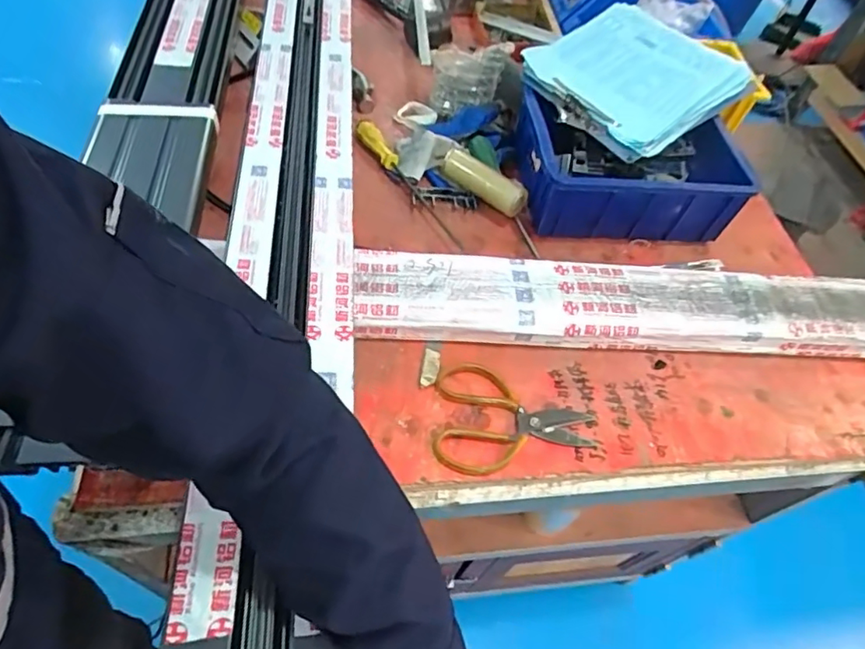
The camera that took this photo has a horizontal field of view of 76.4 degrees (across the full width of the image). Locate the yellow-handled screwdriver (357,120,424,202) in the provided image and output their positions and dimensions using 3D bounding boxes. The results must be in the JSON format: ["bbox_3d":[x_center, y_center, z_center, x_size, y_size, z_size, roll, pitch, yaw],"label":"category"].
[{"bbox_3d":[-0.067,-0.241,0.805,0.029,0.031,0.169,-22,60,-22],"label":"yellow-handled screwdriver"}]

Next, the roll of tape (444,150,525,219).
[{"bbox_3d":[0.070,-0.201,0.778,0.128,0.044,0.032,35,57,16],"label":"roll of tape"}]

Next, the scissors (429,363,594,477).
[{"bbox_3d":[0.088,0.104,0.595,0.167,0.012,0.125,6,54,-4],"label":"scissors"}]

